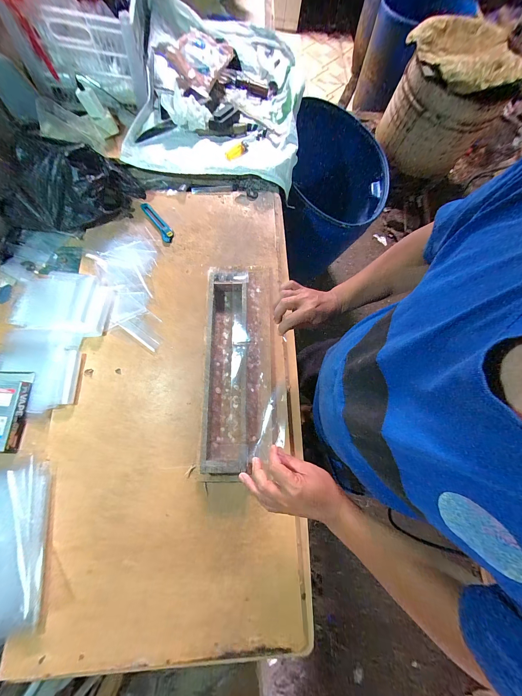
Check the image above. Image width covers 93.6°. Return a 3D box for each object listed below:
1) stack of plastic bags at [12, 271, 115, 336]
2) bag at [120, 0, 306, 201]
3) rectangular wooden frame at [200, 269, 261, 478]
[{"bbox_3d":[-0.475,-0.112,0.581,0.227,0.031,0.157,6,74,0],"label":"stack of plastic bags"},{"bbox_3d":[-0.104,-0.779,0.720,0.461,0.165,0.612,9,74,1],"label":"bag"},{"bbox_3d":[-0.054,0.020,0.546,0.129,0.056,0.462,0,74,-2],"label":"rectangular wooden frame"}]

